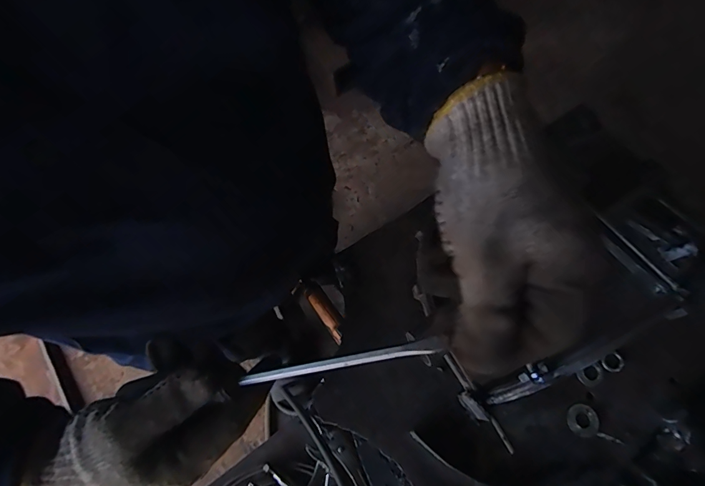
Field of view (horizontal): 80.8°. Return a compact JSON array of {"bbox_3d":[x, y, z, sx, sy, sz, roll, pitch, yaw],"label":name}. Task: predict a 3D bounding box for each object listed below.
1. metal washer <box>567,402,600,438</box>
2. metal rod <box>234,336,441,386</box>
[{"bbox_3d":[0.200,0.153,0.358,0.027,0.004,0.026,-4,67,0],"label":"metal washer"},{"bbox_3d":[-0.011,0.071,0.245,0.131,0.004,0.007,-17,68,22],"label":"metal rod"}]

